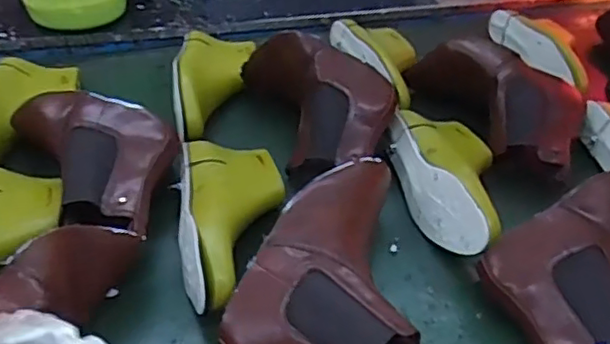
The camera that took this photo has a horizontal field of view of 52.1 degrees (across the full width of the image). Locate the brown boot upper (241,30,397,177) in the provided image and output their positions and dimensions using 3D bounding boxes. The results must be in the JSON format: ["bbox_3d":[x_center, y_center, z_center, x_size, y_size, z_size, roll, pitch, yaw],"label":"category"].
[{"bbox_3d":[-0.010,-0.084,0.782,0.220,0.130,0.114,23,45,22],"label":"brown boot upper"}]

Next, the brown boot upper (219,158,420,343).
[{"bbox_3d":[0.049,0.096,0.601,0.159,0.074,0.265,23,45,22],"label":"brown boot upper"}]

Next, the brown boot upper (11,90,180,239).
[{"bbox_3d":[-0.261,-0.008,0.700,0.208,0.090,0.165,6,40,4],"label":"brown boot upper"}]

